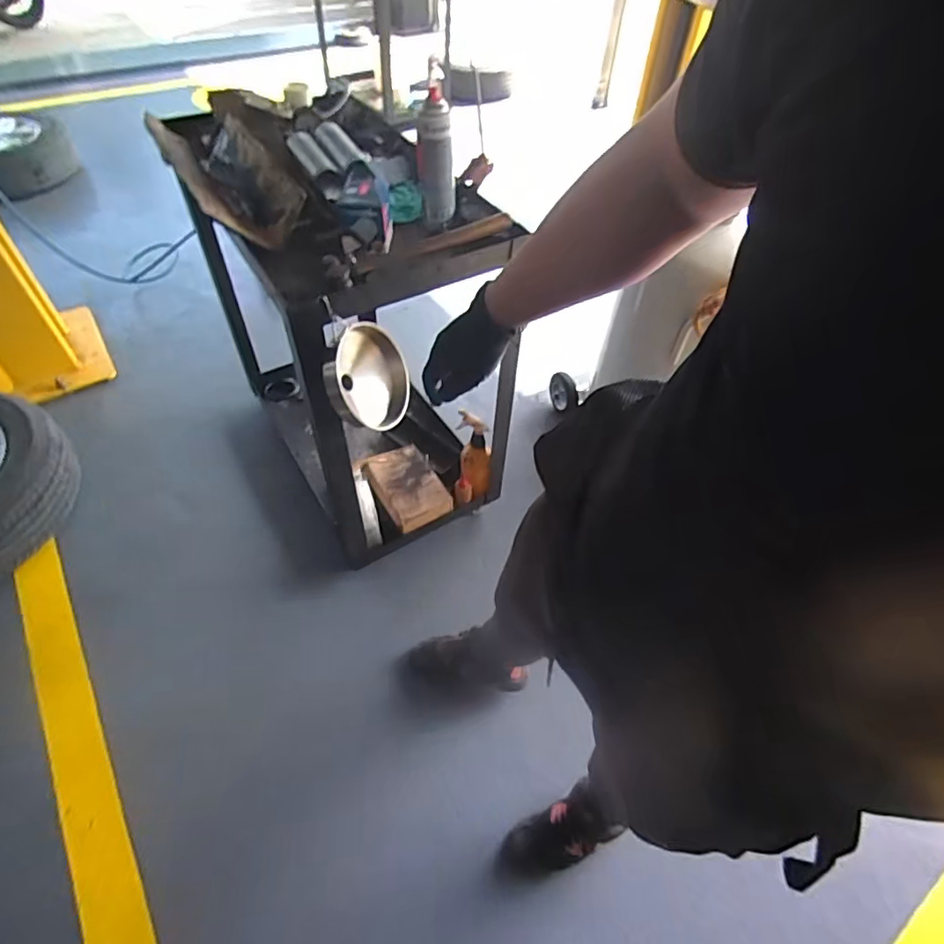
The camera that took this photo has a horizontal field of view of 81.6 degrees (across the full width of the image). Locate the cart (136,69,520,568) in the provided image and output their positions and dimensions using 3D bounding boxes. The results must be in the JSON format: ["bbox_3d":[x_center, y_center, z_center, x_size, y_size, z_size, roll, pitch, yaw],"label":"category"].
[{"bbox_3d":[-0.310,-0.376,1.352,0.469,0.885,0.954,-27,58,-21],"label":"cart"}]

